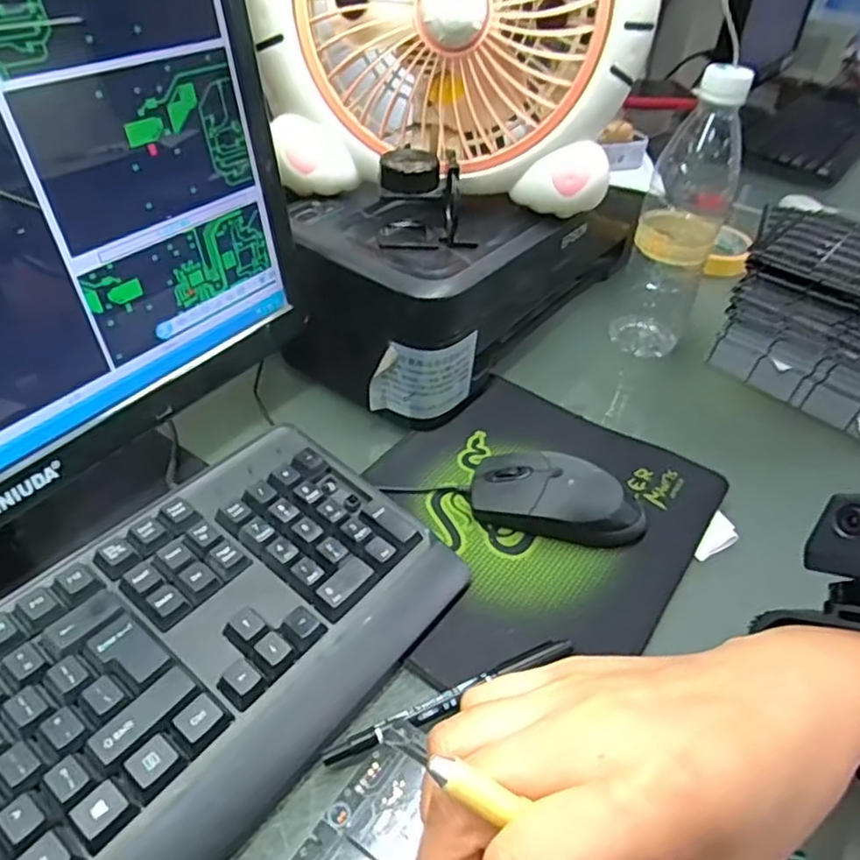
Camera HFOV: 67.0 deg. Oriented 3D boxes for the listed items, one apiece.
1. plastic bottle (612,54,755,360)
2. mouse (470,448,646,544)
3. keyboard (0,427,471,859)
[{"bbox_3d":[0.208,-0.170,0.539,0.065,0.233,0.066,18,43,13],"label":"plastic bottle"},{"bbox_3d":[0.085,0.045,0.427,0.114,0.036,0.053,13,42,8],"label":"mouse"},{"bbox_3d":[-0.168,0.149,0.275,0.153,0.041,0.425,30,47,25],"label":"keyboard"}]

